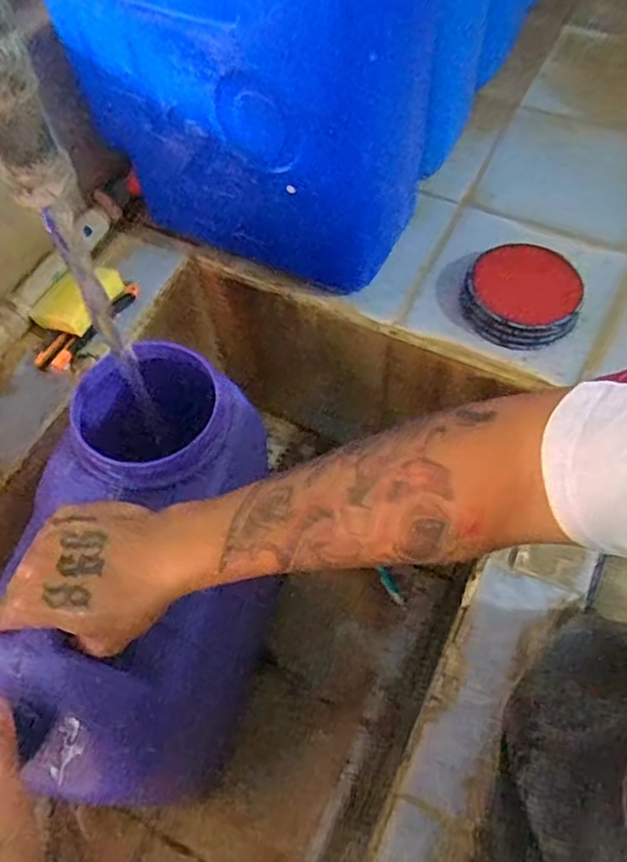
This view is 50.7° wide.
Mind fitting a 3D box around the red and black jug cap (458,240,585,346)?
[{"bbox_3d":[0.218,-0.142,0.696,0.115,0.033,0.117,-1,60,2],"label":"red and black jug cap"}]

